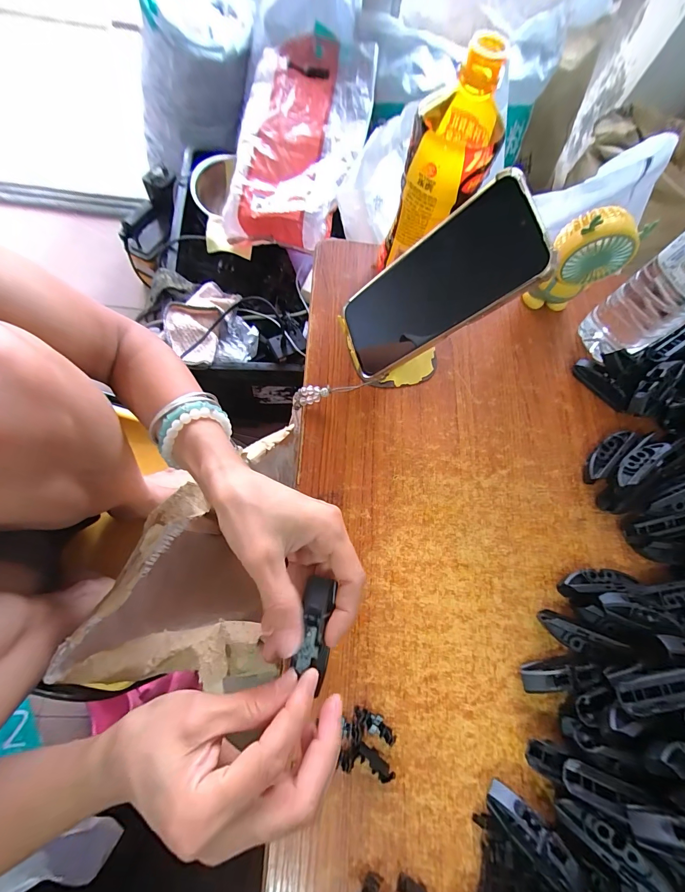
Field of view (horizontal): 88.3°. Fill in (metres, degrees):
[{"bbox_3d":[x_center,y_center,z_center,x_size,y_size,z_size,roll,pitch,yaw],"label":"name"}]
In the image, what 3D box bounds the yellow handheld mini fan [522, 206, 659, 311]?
[{"bbox_3d":[0.245,-0.188,0.368,0.071,0.112,0.034,4,72,-4],"label":"yellow handheld mini fan"}]

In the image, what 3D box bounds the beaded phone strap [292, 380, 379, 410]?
[{"bbox_3d":[-0.011,-0.052,0.339,0.083,0.012,0.015,-9,70,15],"label":"beaded phone strap"}]

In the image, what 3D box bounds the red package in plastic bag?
[{"bbox_3d":[-0.081,-0.605,0.693,0.252,0.069,0.433,5,78,5],"label":"red package in plastic bag"}]

